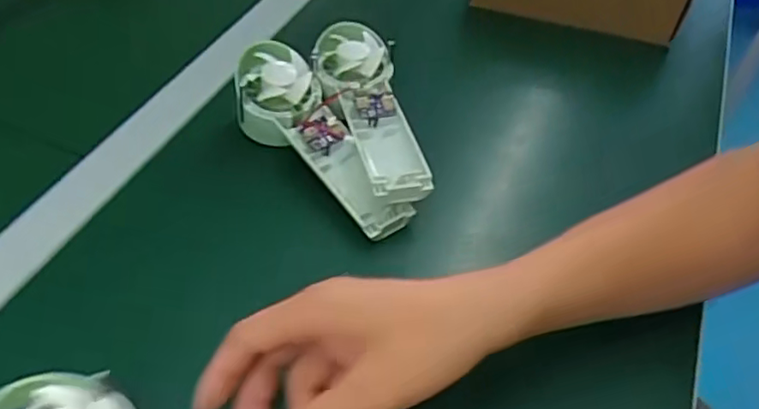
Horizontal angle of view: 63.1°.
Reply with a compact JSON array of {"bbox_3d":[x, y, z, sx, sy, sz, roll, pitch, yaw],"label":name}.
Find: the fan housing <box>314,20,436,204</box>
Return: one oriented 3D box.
[{"bbox_3d":[-0.002,-0.076,0.461,0.062,0.043,0.169,-13,62,-14],"label":"fan housing"}]

